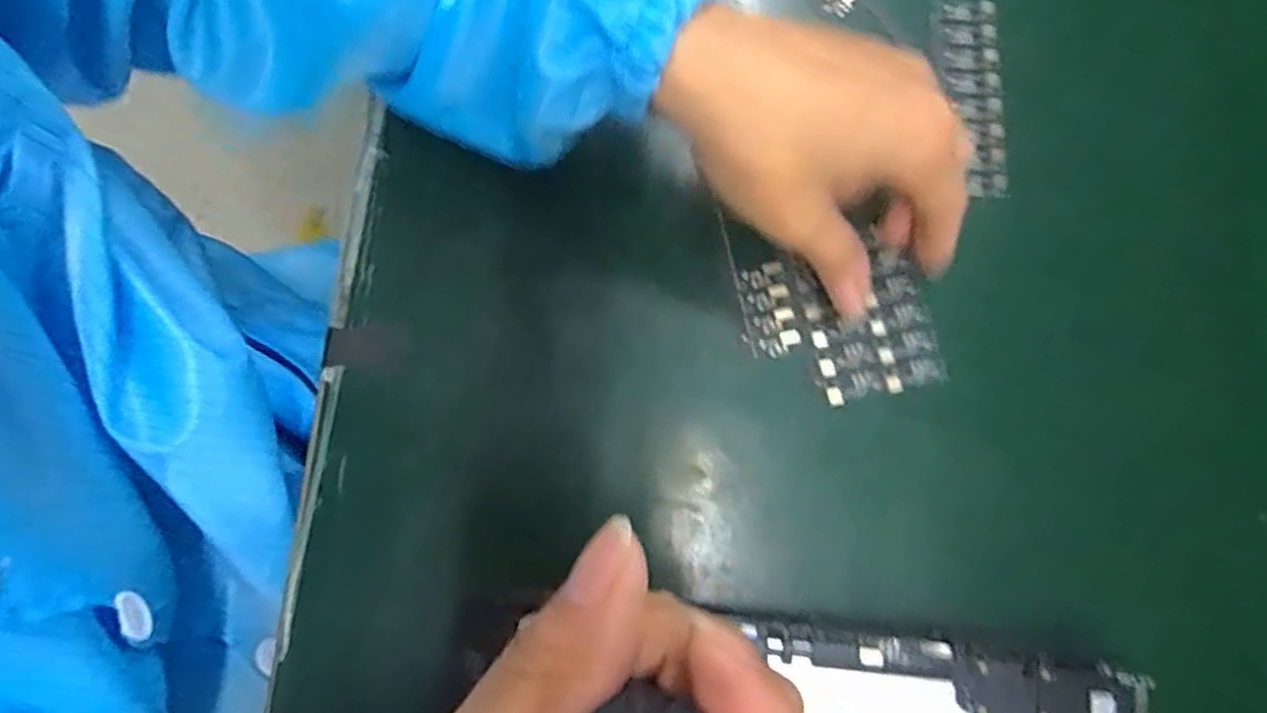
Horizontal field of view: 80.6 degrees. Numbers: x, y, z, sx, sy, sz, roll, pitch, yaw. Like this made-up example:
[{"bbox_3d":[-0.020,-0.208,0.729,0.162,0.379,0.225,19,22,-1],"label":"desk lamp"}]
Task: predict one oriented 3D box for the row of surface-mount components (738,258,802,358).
[{"bbox_3d":[0.057,-0.020,0.308,0.018,0.004,0.038,-12,80,-5],"label":"row of surface-mount components"}]

